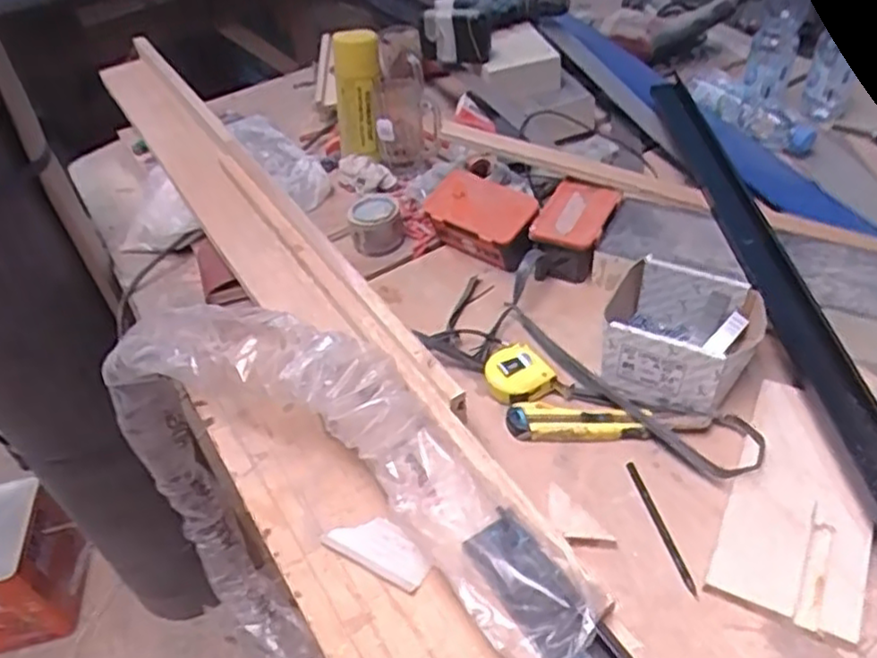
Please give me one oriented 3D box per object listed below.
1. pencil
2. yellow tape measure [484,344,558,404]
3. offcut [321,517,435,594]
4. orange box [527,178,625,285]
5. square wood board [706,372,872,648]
[{"bbox_3d":[0.204,0.180,0.655,0.009,0.010,0.134,-14,45,-6],"label":"pencil"},{"bbox_3d":[0.084,0.052,0.768,0.067,0.031,0.068,-31,49,-21],"label":"yellow tape measure"},{"bbox_3d":[-0.053,0.203,0.664,0.103,0.013,0.045,20,51,25],"label":"offcut"},{"bbox_3d":[0.170,-0.121,0.902,0.087,0.061,0.137,14,49,21],"label":"orange box"},{"bbox_3d":[0.331,0.152,0.652,0.118,0.010,0.237,16,53,22],"label":"square wood board"}]

